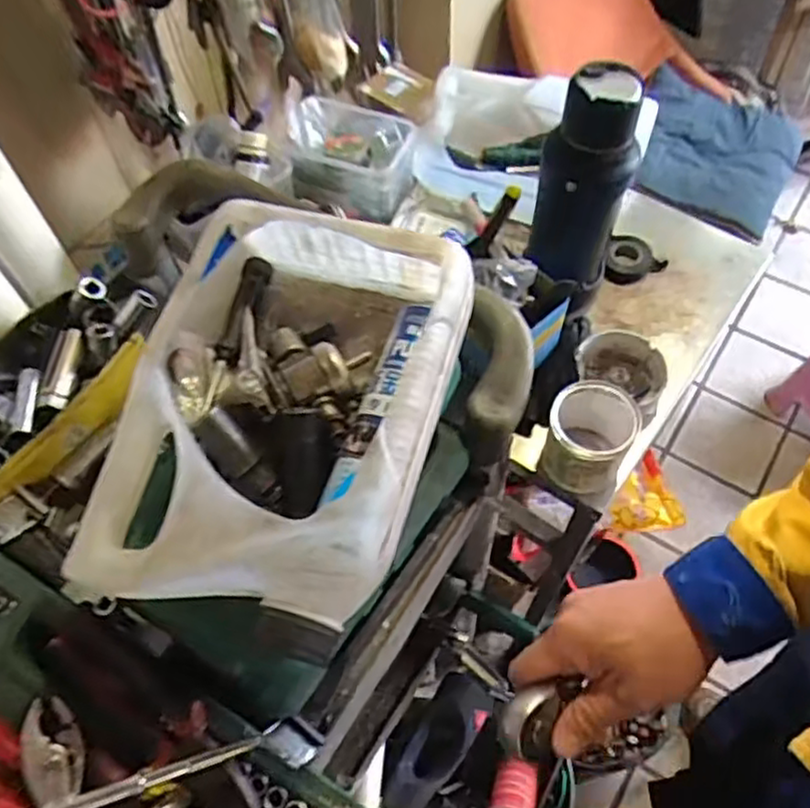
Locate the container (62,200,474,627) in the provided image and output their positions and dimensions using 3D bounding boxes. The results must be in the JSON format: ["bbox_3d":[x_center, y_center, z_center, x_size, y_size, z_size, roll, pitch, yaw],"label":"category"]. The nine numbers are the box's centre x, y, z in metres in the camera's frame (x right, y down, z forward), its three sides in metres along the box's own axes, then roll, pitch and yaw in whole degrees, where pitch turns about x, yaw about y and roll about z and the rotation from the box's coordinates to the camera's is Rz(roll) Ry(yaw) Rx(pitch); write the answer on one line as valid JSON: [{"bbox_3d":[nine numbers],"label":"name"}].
[{"bbox_3d":[-0.085,-0.001,0.502,0.213,0.098,0.286,13,60,10],"label":"container"}]

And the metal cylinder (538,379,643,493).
[{"bbox_3d":[0.183,0.032,0.712,0.083,0.092,0.086,30,64,19],"label":"metal cylinder"}]

